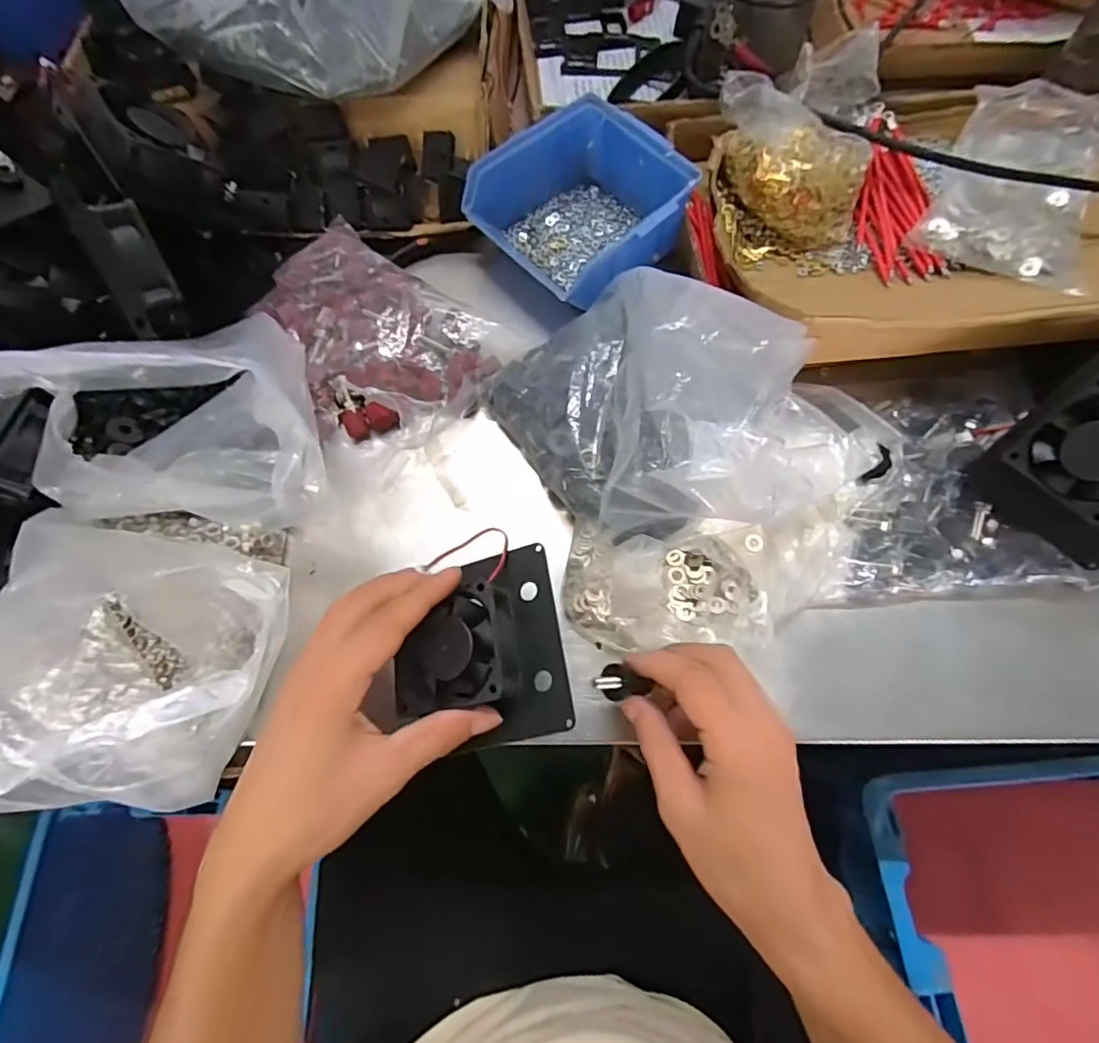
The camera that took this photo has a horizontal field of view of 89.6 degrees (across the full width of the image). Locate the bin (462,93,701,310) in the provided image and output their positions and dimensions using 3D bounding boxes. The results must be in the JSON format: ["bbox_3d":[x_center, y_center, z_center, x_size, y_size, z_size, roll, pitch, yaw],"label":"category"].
[{"bbox_3d":[0.025,-0.236,0.419,0.131,0.064,0.127,41,76,14],"label":"bin"}]

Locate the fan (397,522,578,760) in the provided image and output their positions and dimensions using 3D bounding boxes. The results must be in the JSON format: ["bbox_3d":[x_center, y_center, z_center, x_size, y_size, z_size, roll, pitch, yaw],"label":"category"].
[{"bbox_3d":[-0.037,0.061,0.283,0.085,0.023,0.100,-9,71,-2],"label":"fan"}]

